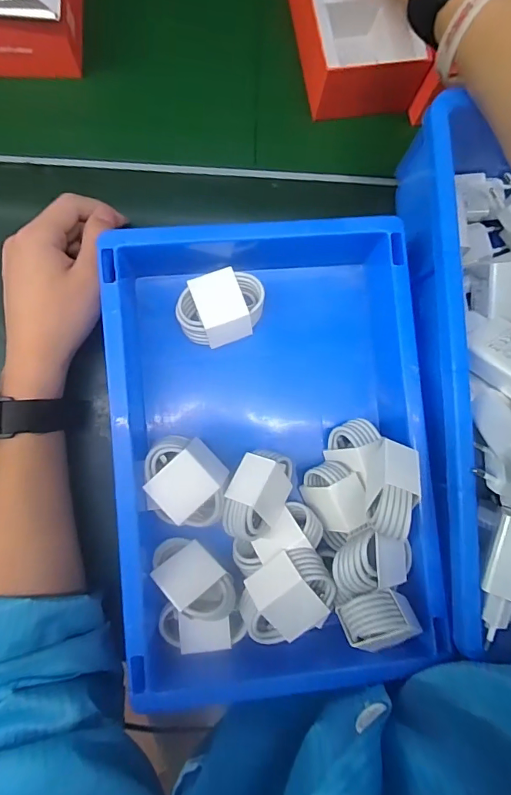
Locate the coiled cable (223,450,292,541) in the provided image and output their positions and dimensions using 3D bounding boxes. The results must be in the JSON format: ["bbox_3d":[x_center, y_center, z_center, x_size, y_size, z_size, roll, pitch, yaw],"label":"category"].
[{"bbox_3d":[0.003,0.068,0.314,0.029,0.040,0.063,23,78,33],"label":"coiled cable"}]

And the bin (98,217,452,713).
[{"bbox_3d":[0.012,0.033,0.312,0.206,0.080,0.328,-5,81,-1],"label":"bin"}]

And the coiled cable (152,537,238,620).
[{"bbox_3d":[-0.044,0.128,0.307,0.038,0.023,0.062,-36,54,-29],"label":"coiled cable"}]

